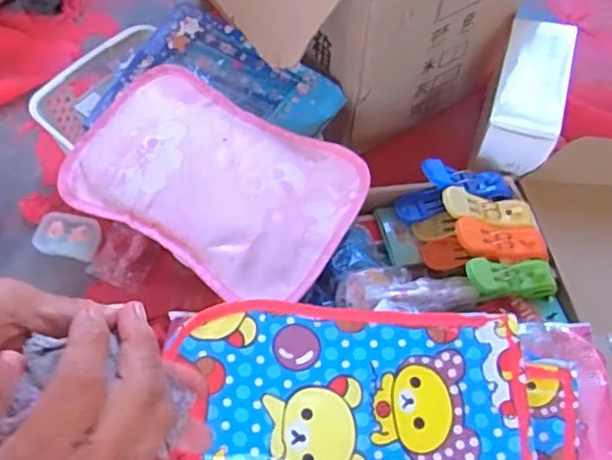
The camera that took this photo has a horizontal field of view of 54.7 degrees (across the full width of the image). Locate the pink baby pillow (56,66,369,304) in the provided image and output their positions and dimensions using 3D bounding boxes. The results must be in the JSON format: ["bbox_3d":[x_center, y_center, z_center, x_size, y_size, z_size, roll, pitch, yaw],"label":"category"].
[{"bbox_3d":[-0.095,-0.055,0.583,0.284,0.040,0.176,28,62,13],"label":"pink baby pillow"}]

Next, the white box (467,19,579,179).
[{"bbox_3d":[0.246,-0.156,0.672,0.074,0.089,0.185,16,60,6],"label":"white box"}]

